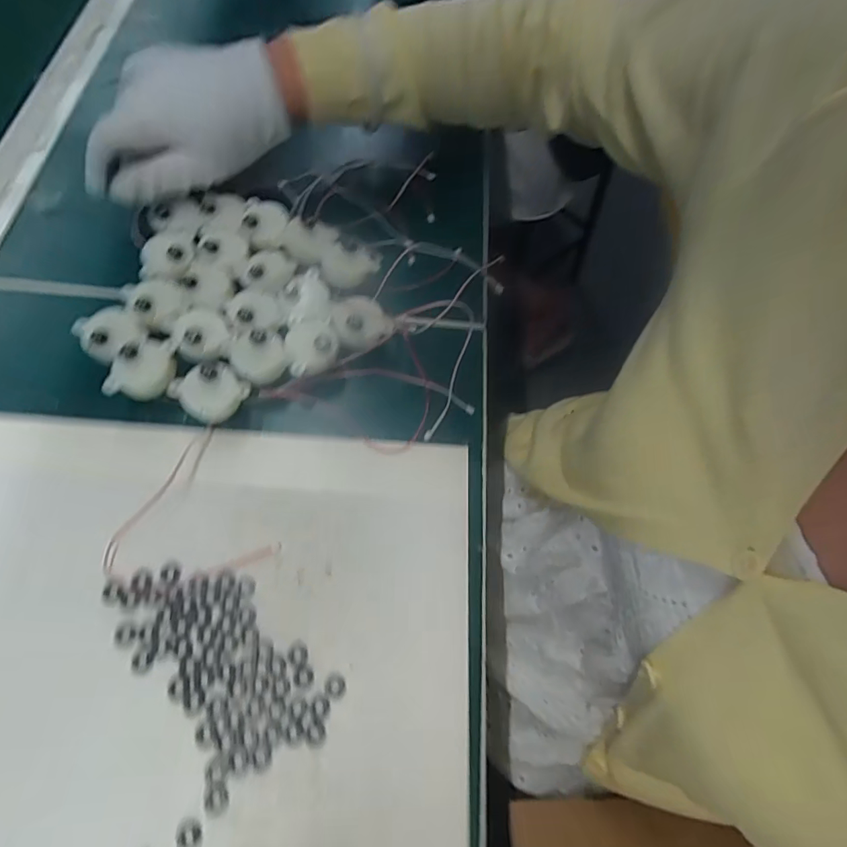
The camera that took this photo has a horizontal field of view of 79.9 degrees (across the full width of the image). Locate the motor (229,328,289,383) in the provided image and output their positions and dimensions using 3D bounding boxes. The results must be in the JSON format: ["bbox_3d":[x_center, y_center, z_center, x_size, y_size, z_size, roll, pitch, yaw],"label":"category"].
[{"bbox_3d":[-0.102,-0.042,0.314,0.032,0.026,0.032,1,66,-3],"label":"motor"}]

